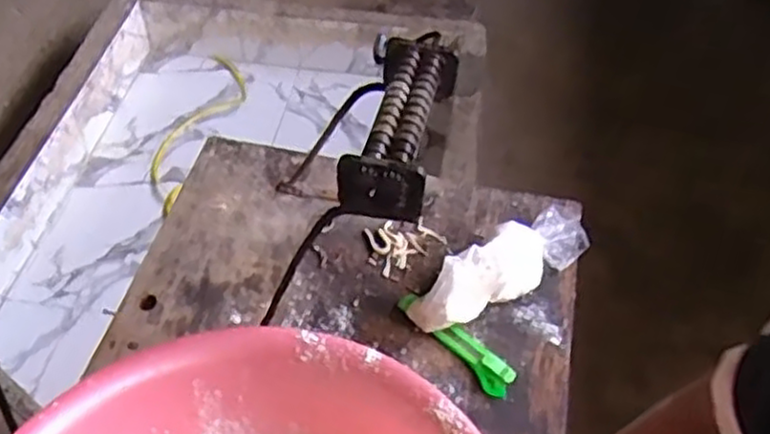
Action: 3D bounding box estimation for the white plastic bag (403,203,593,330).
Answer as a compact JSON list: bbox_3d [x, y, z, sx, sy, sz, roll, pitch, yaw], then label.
[{"bbox_3d":[0.132,0.046,0.794,0.230,0.080,0.062,-24,50,-36],"label":"white plastic bag"}]

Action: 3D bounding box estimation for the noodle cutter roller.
[{"bbox_3d":[0.015,-0.084,0.654,0.070,0.051,0.194,7,49,9],"label":"noodle cutter roller"}]

